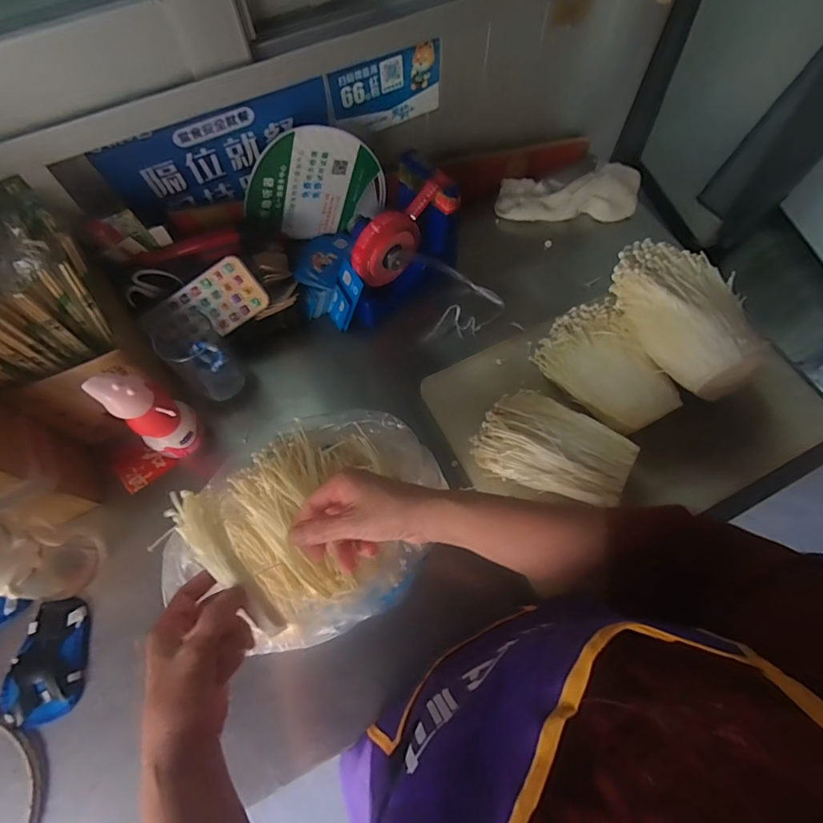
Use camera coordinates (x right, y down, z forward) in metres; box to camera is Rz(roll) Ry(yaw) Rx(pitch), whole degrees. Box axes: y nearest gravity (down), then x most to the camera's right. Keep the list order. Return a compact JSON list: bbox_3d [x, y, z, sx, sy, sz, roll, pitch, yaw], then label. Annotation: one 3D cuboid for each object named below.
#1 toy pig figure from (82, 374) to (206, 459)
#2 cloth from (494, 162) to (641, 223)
[{"bbox_3d":[-0.293,0.004,0.525,0.058,0.152,0.059,0,67,1],"label":"toy pig figure"},{"bbox_3d":[0.248,-0.347,0.732,0.217,0.050,0.077,4,67,2],"label":"cloth"}]

